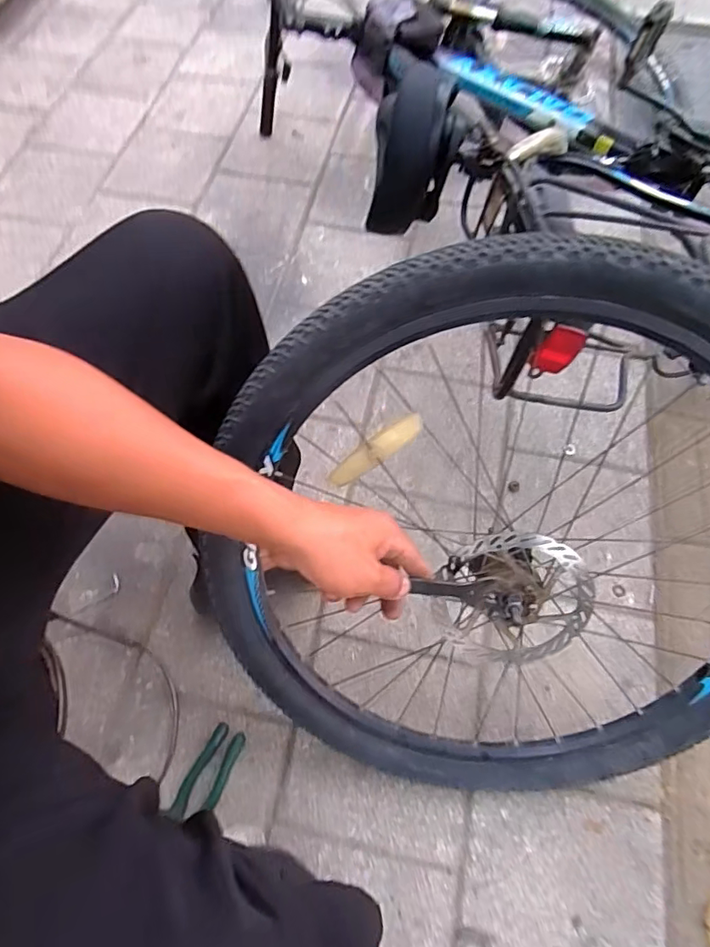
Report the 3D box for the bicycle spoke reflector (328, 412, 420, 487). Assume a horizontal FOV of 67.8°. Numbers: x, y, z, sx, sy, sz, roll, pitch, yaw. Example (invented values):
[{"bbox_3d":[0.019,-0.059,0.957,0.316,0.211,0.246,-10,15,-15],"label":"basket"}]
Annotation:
[{"bbox_3d":[0.019,-0.021,0.523,0.109,0.016,0.021,-35,66,17],"label":"bicycle spoke reflector"}]

